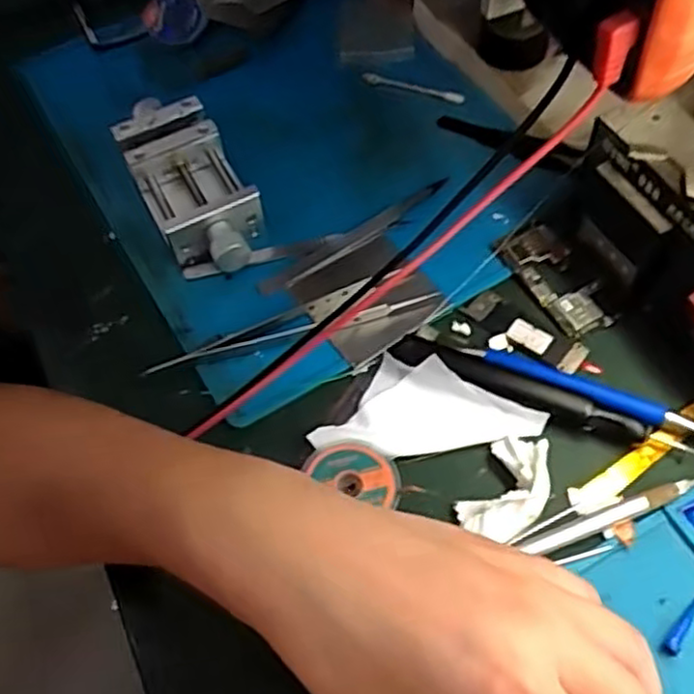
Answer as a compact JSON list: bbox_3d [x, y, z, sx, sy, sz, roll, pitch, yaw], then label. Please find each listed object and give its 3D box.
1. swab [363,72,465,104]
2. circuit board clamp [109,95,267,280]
[{"bbox_3d":[0.045,-0.176,0.484,0.072,0.004,0.009,20,60,15],"label":"swab"},{"bbox_3d":[-0.092,-0.096,0.423,0.057,0.035,0.127,-25,59,-10],"label":"circuit board clamp"}]

